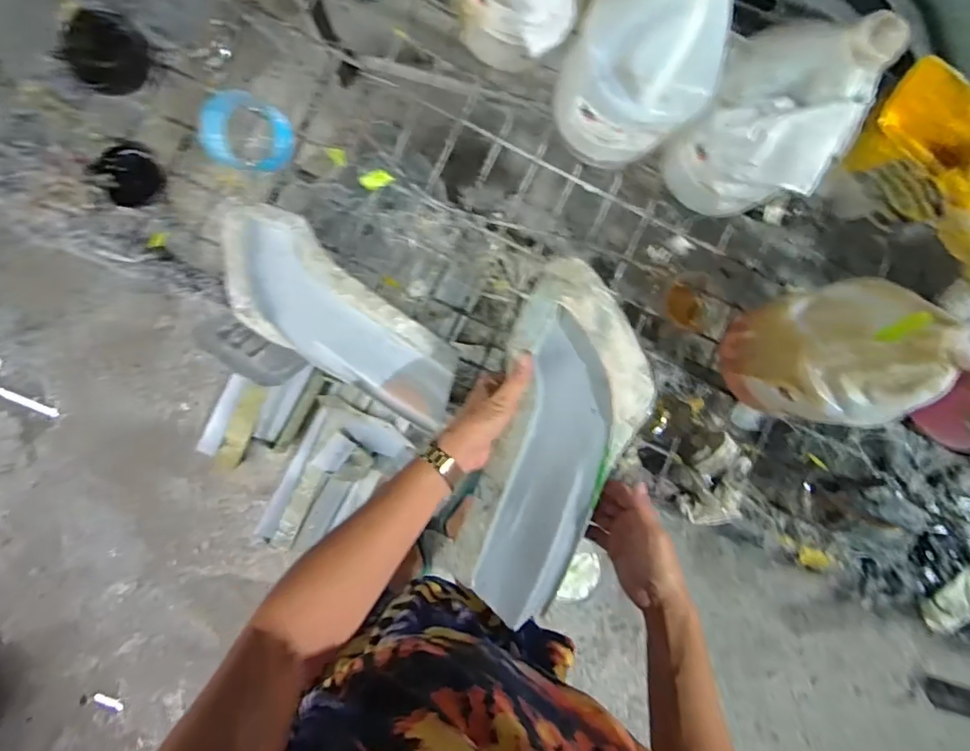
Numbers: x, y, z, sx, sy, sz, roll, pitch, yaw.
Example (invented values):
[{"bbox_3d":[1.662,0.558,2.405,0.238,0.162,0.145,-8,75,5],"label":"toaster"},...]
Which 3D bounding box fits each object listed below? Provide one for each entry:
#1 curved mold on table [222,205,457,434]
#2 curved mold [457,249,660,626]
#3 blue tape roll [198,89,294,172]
[{"bbox_3d":[-0.185,-0.073,0.651,0.359,0.065,0.141,35,88,-2],"label":"curved mold on table"},{"bbox_3d":[0.074,0.075,0.529,0.137,0.048,0.355,15,95,-3],"label":"curved mold"},{"bbox_3d":[-0.266,-0.273,0.583,0.093,0.038,0.084,0,123,-9],"label":"blue tape roll"}]

